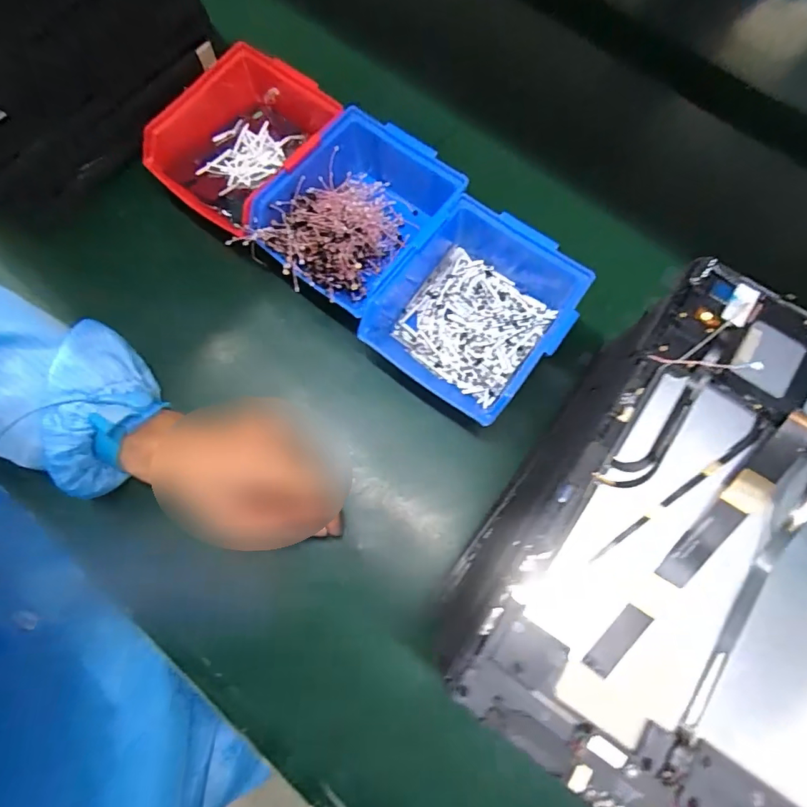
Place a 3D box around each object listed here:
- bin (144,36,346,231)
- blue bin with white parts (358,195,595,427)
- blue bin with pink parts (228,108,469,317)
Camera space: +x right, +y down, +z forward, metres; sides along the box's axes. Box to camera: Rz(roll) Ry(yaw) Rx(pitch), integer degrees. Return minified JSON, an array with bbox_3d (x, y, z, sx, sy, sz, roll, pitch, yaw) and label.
[{"bbox_3d":[-0.137,-0.229,0.422,0.141,0.061,0.146,42,77,11],"label":"bin"},{"bbox_3d":[0.056,-0.075,0.379,0.131,0.062,0.149,31,75,8],"label":"blue bin with white parts"},{"bbox_3d":[-0.037,-0.152,0.400,0.128,0.057,0.145,38,76,10],"label":"blue bin with pink parts"}]

